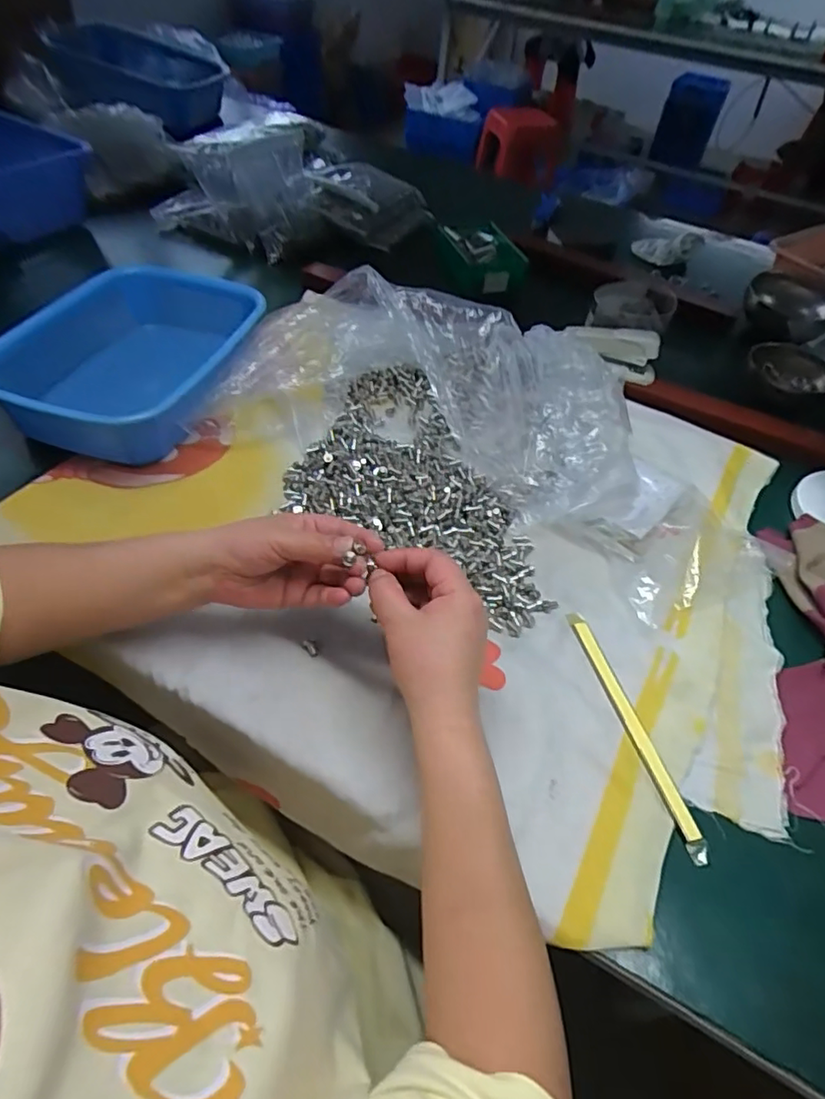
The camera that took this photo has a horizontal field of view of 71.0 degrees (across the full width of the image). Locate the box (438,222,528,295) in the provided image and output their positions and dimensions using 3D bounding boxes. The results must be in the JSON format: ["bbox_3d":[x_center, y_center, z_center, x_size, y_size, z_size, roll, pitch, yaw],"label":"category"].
[{"bbox_3d":[0.100,-0.453,0.893,0.112,0.052,0.148,-5,51,-11],"label":"box"}]

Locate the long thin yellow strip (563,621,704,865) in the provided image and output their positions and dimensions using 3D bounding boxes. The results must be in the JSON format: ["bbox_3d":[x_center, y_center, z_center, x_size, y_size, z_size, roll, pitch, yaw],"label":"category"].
[{"bbox_3d":[0.168,0.133,0.443,0.017,0.006,0.195,-10,53,-13],"label":"long thin yellow strip"}]

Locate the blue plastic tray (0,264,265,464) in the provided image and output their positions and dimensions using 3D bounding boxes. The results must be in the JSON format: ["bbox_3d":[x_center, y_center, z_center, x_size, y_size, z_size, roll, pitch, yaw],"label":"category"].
[{"bbox_3d":[-0.305,-0.208,0.636,0.231,0.078,0.284,8,50,1],"label":"blue plastic tray"}]

